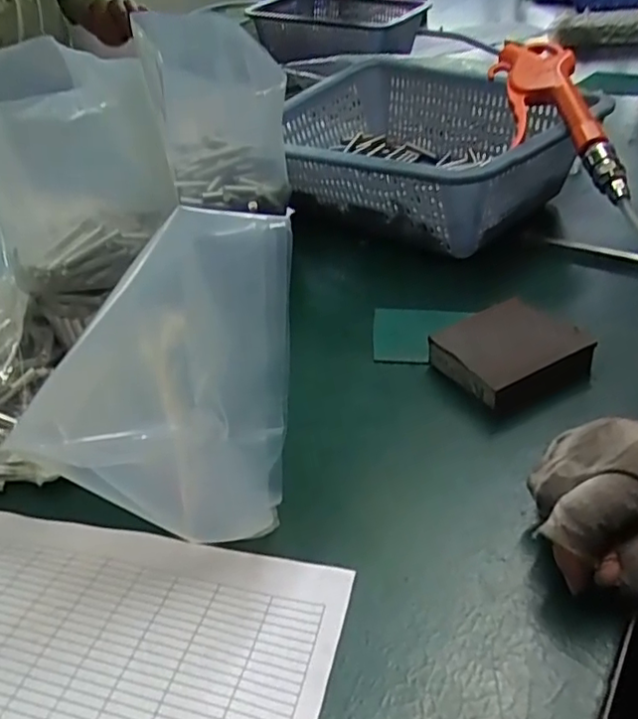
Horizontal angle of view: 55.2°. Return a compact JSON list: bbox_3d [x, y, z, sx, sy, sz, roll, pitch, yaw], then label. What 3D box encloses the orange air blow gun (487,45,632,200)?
[{"bbox_3d":[0.196,-0.197,0.495,0.069,0.030,0.192,-10,56,-8],"label":"orange air blow gun"}]

